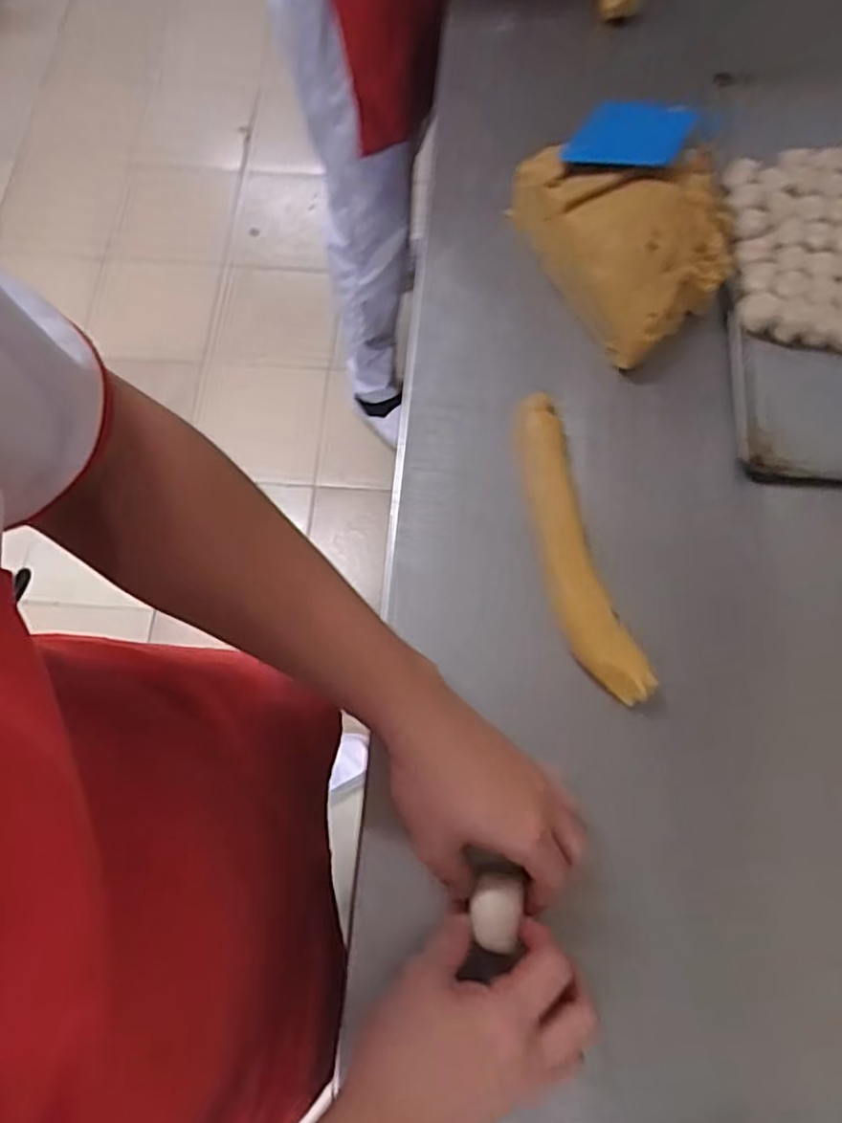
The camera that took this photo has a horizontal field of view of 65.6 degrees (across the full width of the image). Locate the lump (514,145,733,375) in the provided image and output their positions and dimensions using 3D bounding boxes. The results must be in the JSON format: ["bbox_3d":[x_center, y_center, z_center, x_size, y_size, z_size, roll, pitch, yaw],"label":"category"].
[{"bbox_3d":[0.179,-0.292,0.556,0.163,0.058,0.196,-34,75,-10],"label":"lump"}]

